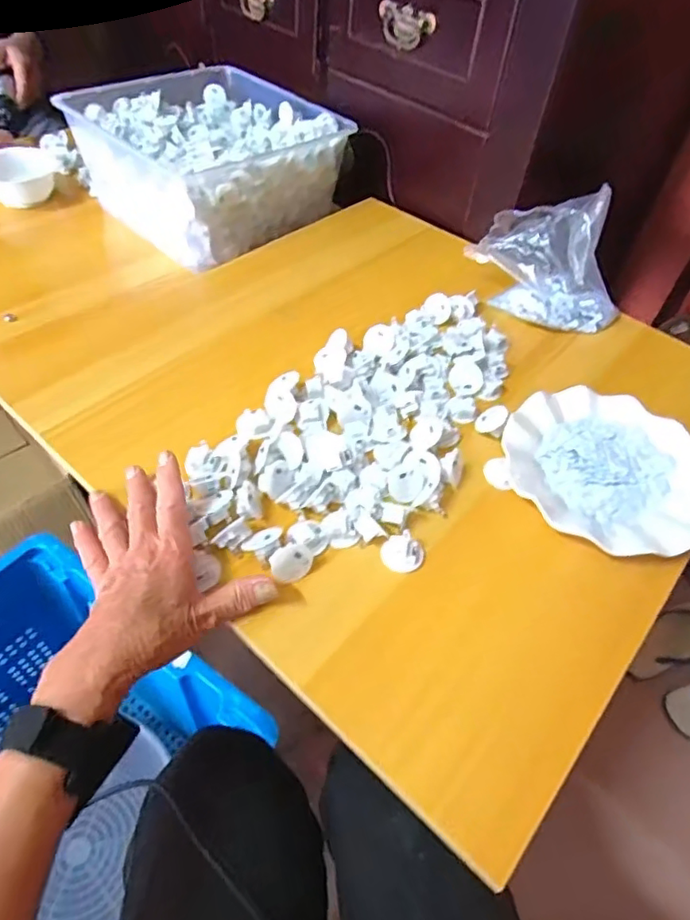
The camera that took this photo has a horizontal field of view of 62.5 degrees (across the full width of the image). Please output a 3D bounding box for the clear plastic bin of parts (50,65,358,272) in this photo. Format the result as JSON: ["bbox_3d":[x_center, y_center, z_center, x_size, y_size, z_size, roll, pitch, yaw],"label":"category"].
[{"bbox_3d":[-0.200,-0.437,0.820,0.289,0.119,0.313,-34,61,-29],"label":"clear plastic bin of parts"}]

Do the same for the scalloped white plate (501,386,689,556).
[{"bbox_3d":[0.235,0.007,0.510,0.183,0.021,0.177,3,50,-3],"label":"scalloped white plate"}]

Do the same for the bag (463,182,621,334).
[{"bbox_3d":[0.237,-0.234,0.662,0.145,0.108,0.133,-8,52,-12],"label":"bag"}]

